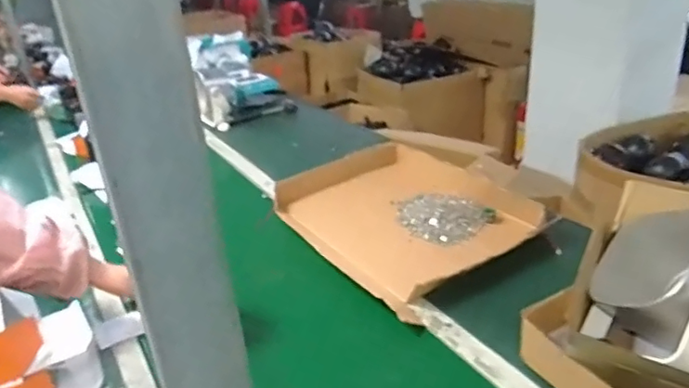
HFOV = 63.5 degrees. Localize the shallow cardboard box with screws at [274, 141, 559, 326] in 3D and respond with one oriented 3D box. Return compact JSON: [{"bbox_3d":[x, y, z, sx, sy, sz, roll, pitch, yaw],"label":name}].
[{"bbox_3d":[0.103,0.030,1.197,0.409,0.067,0.602,-17,28,-26],"label":"shallow cardboard box with screws"}]

